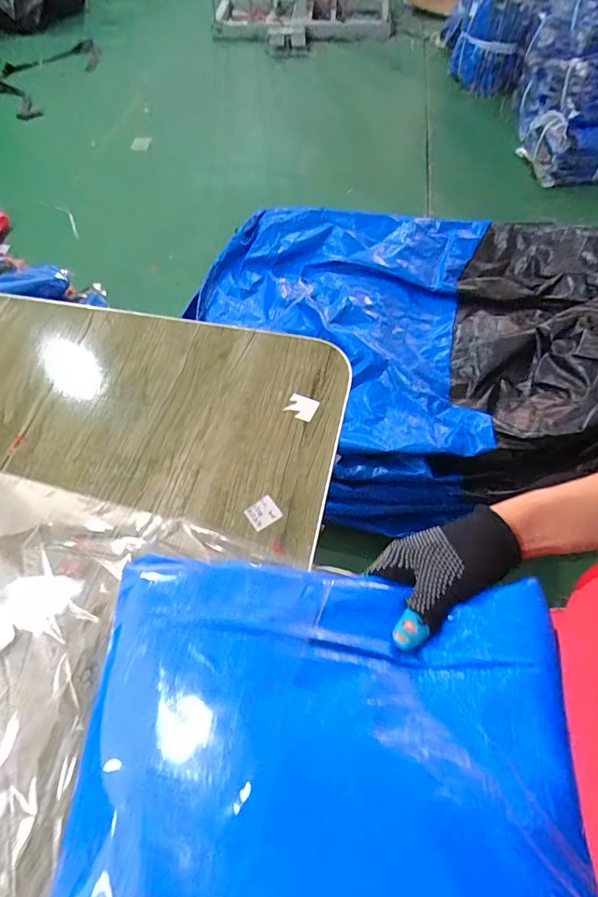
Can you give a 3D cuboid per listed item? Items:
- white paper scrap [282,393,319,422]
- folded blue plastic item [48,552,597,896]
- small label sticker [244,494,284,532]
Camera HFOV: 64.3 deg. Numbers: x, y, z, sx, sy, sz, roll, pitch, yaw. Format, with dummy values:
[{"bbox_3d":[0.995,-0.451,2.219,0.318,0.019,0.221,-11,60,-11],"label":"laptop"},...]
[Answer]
[{"bbox_3d":[0.003,-0.046,0.534,0.033,0.004,0.029,19,65,16],"label":"white paper scrap"},{"bbox_3d":[0.007,0.173,0.293,0.291,0.057,0.207,3,58,4],"label":"folded blue plastic item"},{"bbox_3d":[-0.035,0.062,0.463,0.030,0.004,0.027,-31,61,-16],"label":"small label sticker"}]

